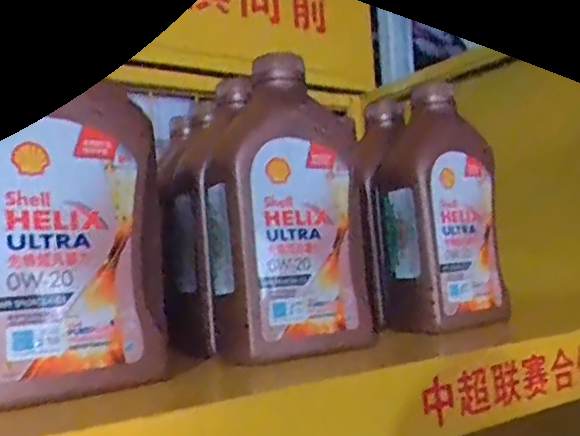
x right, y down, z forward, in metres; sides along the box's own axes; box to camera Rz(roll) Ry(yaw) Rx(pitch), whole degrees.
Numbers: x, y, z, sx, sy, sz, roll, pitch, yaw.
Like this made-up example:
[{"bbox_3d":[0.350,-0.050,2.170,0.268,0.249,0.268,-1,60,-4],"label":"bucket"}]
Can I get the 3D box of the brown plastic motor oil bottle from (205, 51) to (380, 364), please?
[{"bbox_3d":[-0.003,-0.006,0.436,0.117,0.197,0.055,-1,-5,-25],"label":"brown plastic motor oil bottle"}]

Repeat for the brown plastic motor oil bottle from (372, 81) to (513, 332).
[{"bbox_3d":[0.134,-0.007,0.543,0.108,0.200,0.072,-1,-5,-25],"label":"brown plastic motor oil bottle"}]

